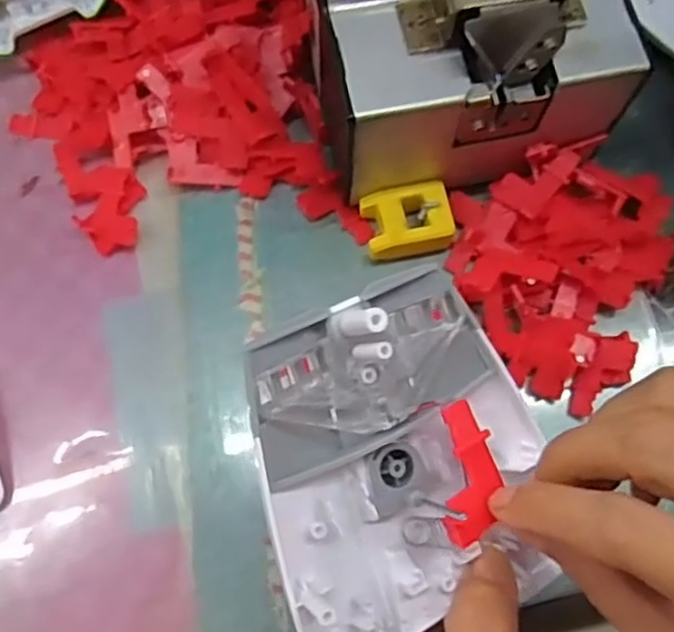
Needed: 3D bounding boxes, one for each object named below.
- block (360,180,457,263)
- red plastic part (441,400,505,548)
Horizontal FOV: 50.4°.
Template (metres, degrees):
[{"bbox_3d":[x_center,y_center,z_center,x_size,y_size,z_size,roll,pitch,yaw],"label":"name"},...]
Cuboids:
[{"bbox_3d":[0.033,-0.044,0.338,0.040,0.019,0.030,-12,73,-4],"label":"block"},{"bbox_3d":[0.039,0.045,0.208,0.017,0.008,0.040,1,71,0],"label":"red plastic part"}]

